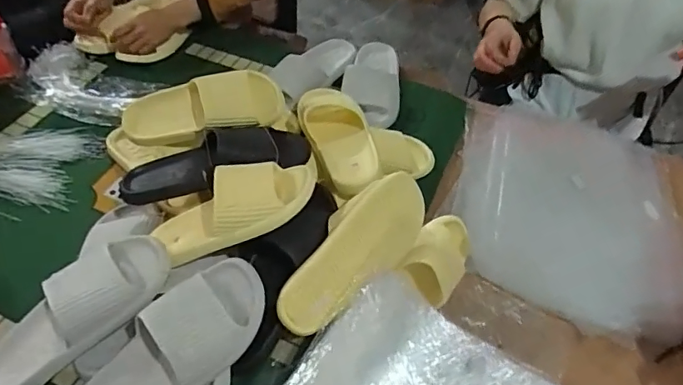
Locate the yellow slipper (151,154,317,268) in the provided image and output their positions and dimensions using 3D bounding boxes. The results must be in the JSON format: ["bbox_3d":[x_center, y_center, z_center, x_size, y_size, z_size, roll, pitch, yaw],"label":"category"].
[{"bbox_3d":[-0.143,0.022,0.669,0.228,0.080,0.102,-24,46,3],"label":"yellow slipper"}]

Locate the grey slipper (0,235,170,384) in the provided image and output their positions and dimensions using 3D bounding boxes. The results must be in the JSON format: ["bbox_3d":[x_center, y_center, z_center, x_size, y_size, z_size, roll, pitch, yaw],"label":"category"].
[{"bbox_3d":[-0.341,0.158,0.631,0.281,0.069,0.104,-39,60,1],"label":"grey slipper"}]

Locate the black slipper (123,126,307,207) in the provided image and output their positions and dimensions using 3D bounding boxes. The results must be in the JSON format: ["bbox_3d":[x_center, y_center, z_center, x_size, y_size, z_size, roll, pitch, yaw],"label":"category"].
[{"bbox_3d":[-0.180,-0.047,0.725,0.273,0.067,0.111,-13,54,-13],"label":"black slipper"}]

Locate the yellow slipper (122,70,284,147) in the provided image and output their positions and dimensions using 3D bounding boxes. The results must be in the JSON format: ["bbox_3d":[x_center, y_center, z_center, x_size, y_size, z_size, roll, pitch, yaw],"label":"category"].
[{"bbox_3d":[-0.217,-0.123,0.779,0.246,0.077,0.093,-10,51,9],"label":"yellow slipper"}]

